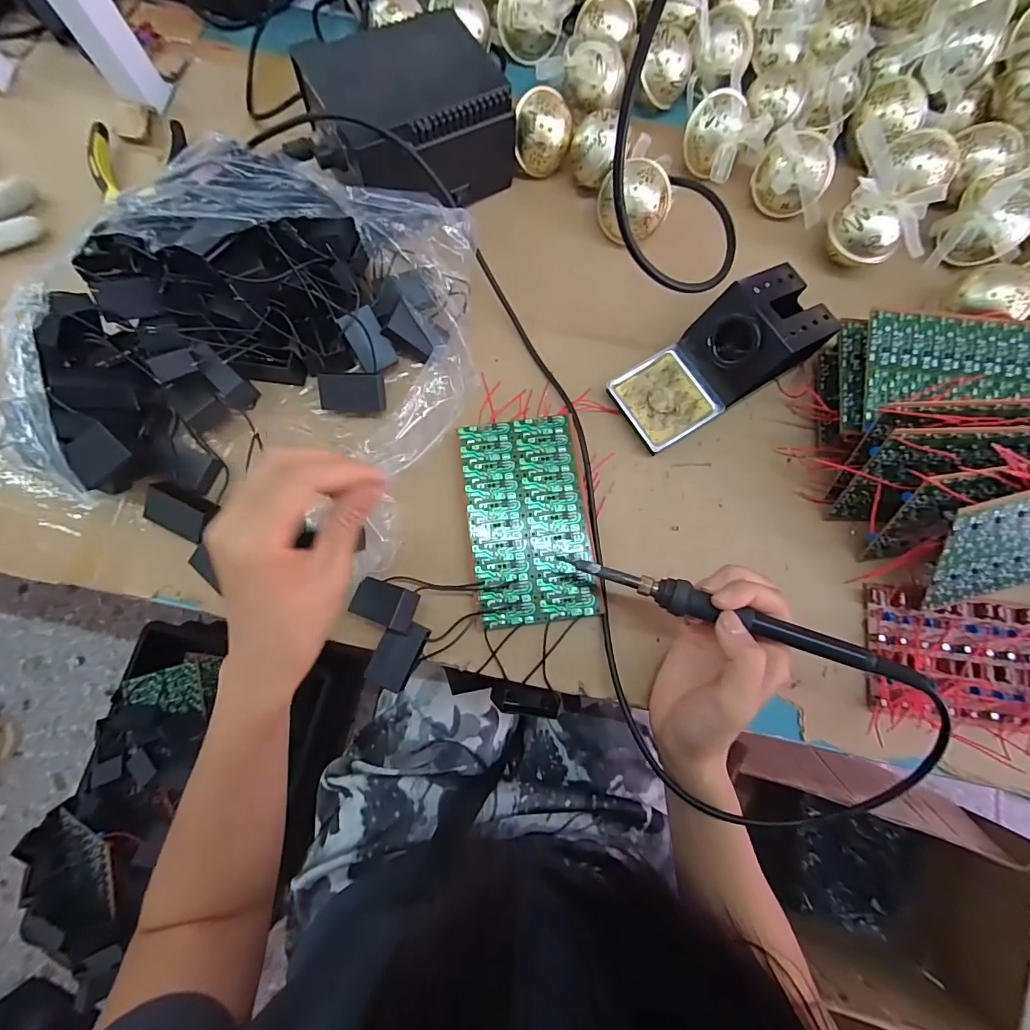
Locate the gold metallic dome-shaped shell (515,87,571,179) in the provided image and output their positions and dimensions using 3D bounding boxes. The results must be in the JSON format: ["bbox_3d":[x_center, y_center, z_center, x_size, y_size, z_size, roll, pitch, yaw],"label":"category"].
[{"bbox_3d":[0.024,-0.339,0.423,0.048,0.050,0.048,0,78,-1],"label":"gold metallic dome-shaped shell"}]

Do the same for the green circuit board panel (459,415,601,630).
[{"bbox_3d":[0.010,0.002,0.366,0.087,0.004,0.157,-8,79,-1],"label":"green circuit board panel"}]

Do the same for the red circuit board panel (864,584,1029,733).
[{"bbox_3d":[0.341,0.107,0.350,0.149,0.022,0.090,8,78,0],"label":"red circuit board panel"}]

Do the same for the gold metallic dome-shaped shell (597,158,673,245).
[{"bbox_3d":[0.103,-0.267,0.410,0.051,0.051,0.054,0,78,-1],"label":"gold metallic dome-shaped shell"}]

